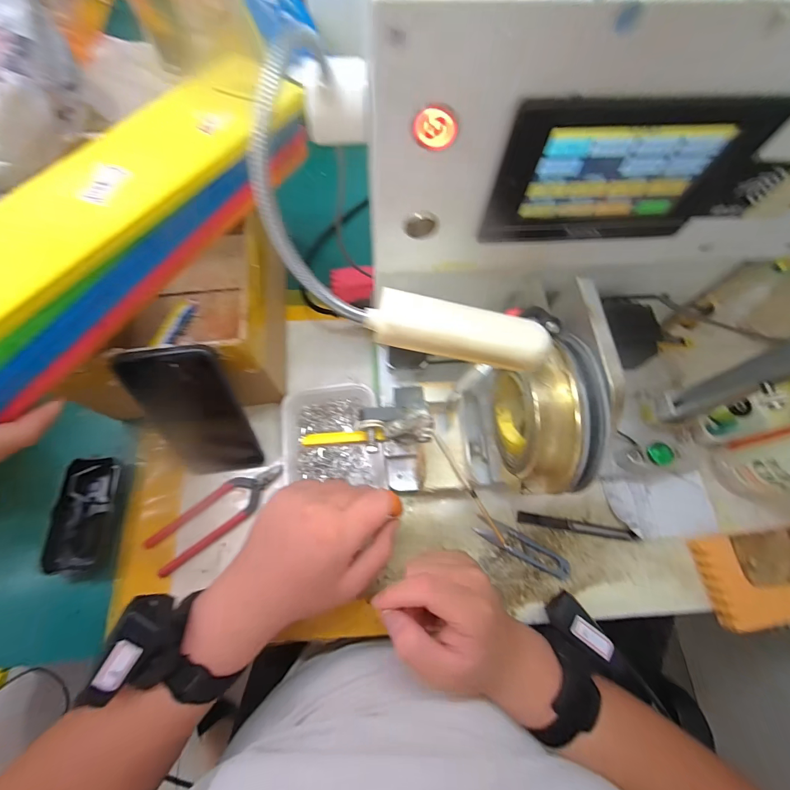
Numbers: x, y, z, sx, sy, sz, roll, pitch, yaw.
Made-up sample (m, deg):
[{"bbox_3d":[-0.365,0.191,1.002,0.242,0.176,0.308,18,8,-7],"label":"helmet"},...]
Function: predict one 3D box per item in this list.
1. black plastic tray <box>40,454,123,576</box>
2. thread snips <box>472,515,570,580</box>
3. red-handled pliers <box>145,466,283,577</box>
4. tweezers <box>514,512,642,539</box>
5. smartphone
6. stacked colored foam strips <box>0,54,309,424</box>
[{"bbox_3d":[-0.311,0.119,0.373,0.050,0.028,0.107,3,69,-1],"label":"black plastic tray"},{"bbox_3d":[0.130,0.154,0.374,0.097,0.008,0.022,27,71,8],"label":"thread snips"},{"bbox_3d":[-0.184,0.121,0.384,0.146,0.009,0.044,-37,75,-14],"label":"red-handled pliers"},{"bbox_3d":[0.191,0.138,0.387,0.120,0.013,0.011,9,69,1],"label":"tweezers"},{"bbox_3d":[-0.183,0.023,0.345,0.079,0.171,0.014,-5,50,-5],"label":"smartphone"},{"bbox_3d":[-0.202,-0.121,0.270,0.089,0.063,0.315,37,73,11],"label":"stacked colored foam strips"}]

